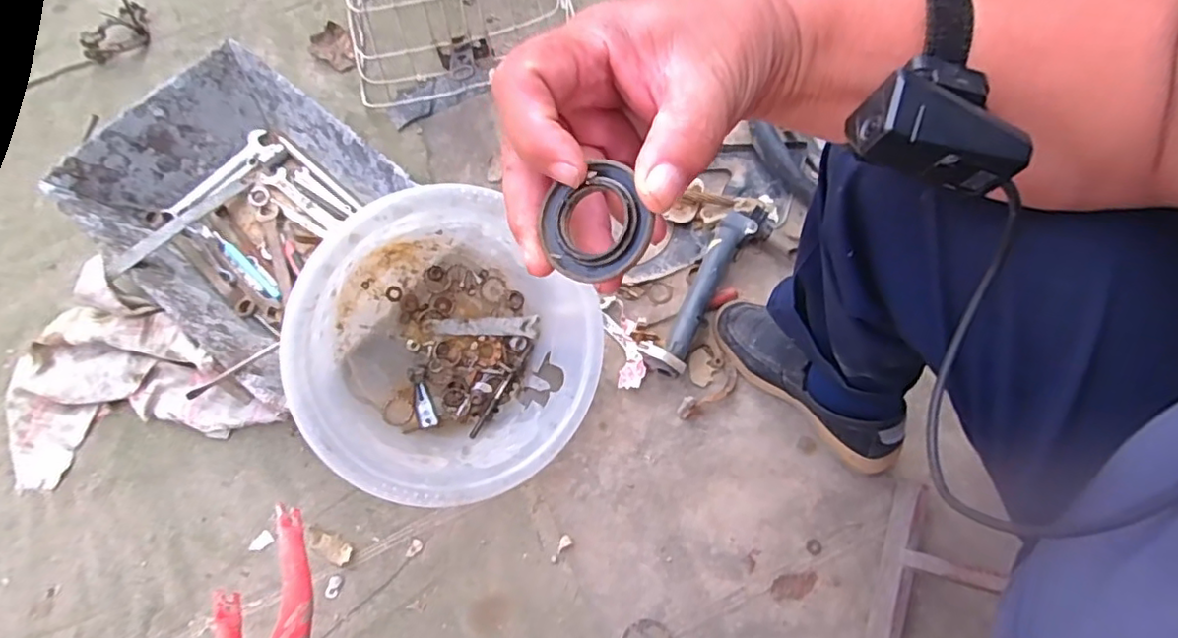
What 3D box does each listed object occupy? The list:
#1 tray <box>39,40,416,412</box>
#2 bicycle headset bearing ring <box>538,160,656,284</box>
[{"bbox_3d":[-0.431,-0.139,0.811,0.422,0.106,0.324,39,75,13],"label":"tray"},{"bbox_3d":[0.003,-0.034,0.224,0.039,0.005,0.039,-1,89,22],"label":"bicycle headset bearing ring"}]

